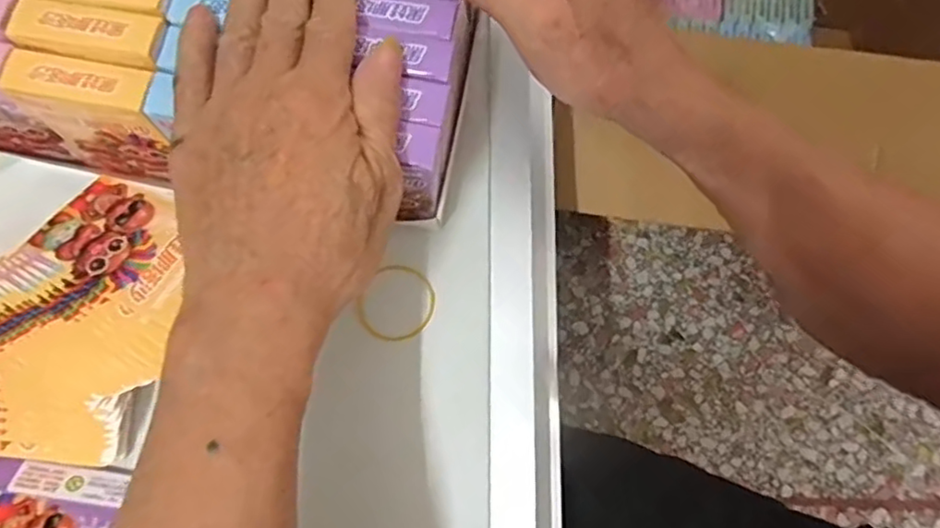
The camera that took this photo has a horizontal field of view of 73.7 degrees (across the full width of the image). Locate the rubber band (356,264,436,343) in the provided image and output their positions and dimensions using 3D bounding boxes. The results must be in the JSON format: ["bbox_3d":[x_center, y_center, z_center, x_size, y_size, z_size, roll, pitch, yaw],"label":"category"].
[{"bbox_3d":[-0.040,0.023,0.351,0.040,0.005,0.043,0,80,1],"label":"rubber band"}]

